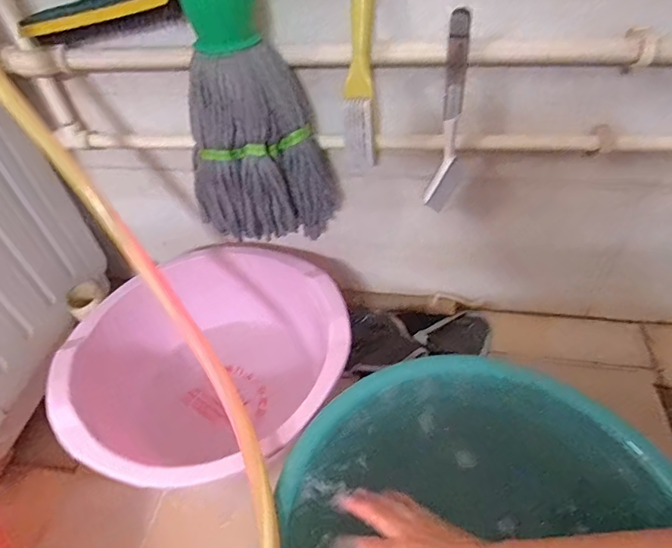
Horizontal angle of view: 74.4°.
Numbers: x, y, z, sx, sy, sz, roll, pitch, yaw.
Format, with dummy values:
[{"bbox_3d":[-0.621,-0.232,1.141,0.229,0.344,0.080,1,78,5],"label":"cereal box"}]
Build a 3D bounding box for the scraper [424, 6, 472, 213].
[{"bbox_3d":[0.145,-0.185,0.542,0.046,0.241,0.032,7,47,11],"label":"scraper"}]

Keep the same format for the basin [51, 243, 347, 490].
[{"bbox_3d":[-0.173,0.148,0.681,0.384,0.189,0.362,-2,46,2],"label":"basin"}]

